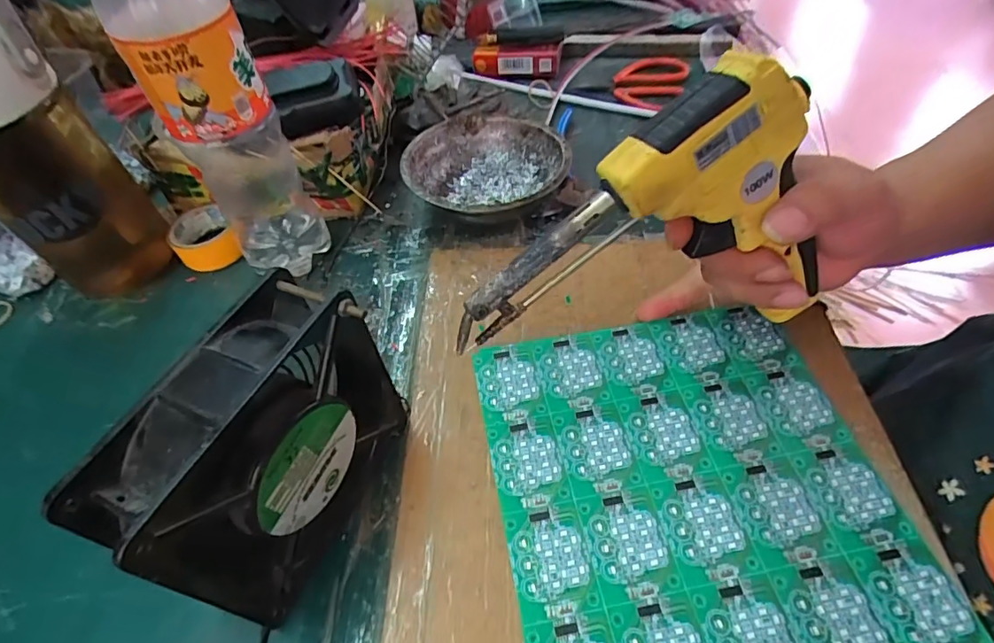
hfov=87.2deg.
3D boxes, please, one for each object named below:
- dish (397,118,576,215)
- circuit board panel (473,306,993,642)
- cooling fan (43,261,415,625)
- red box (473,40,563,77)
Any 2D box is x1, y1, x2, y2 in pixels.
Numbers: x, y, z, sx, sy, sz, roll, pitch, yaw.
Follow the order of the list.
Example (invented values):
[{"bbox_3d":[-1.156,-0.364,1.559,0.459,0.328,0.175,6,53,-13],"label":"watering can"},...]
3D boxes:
[{"bbox_3d":[-0.006,-0.116,0.415,0.122,0.040,0.123,-3,51,3],"label":"dish"},{"bbox_3d":[0.096,0.080,0.268,0.189,0.004,0.195,-10,51,-3],"label":"circuit board panel"},{"bbox_3d":[-0.097,0.058,0.236,0.049,0.119,0.123,21,56,21],"label":"cooling fan"},{"bbox_3d":[0.020,-0.273,0.541,0.090,0.027,0.026,2,51,7],"label":"red box"}]

